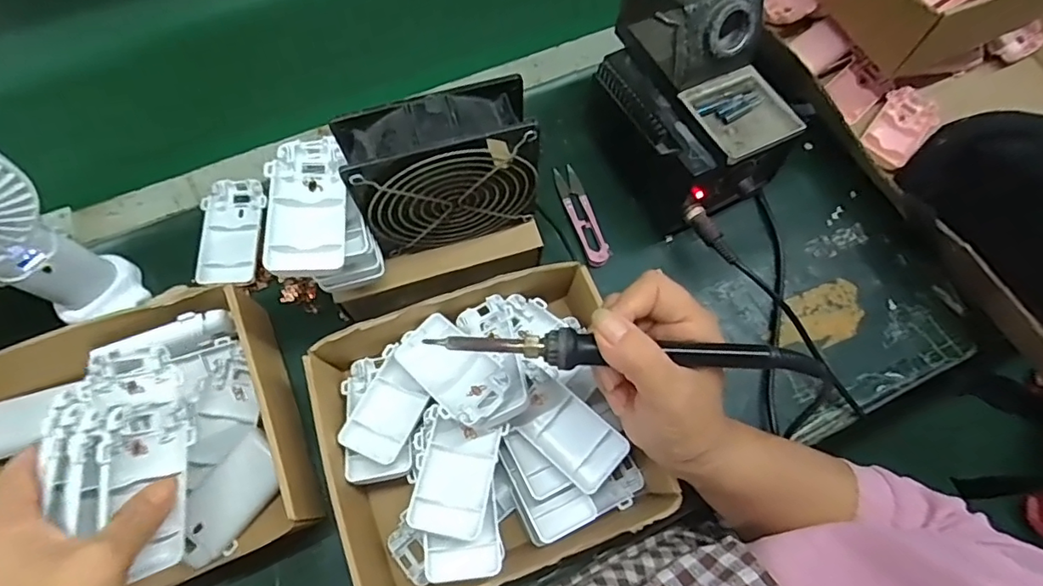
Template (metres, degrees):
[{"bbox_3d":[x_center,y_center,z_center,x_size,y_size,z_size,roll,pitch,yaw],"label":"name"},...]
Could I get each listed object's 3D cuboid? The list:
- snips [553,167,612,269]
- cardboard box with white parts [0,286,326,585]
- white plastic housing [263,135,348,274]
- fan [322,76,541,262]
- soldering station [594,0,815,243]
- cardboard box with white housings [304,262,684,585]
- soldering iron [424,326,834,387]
[{"bbox_3d":[0.055,-0.070,0.488,0.022,0.016,0.102,-16,71,-8],"label":"snips"},{"bbox_3d":[-0.266,0.108,0.372,0.216,0.071,0.184,-22,72,-10],"label":"cardboard box with white parts"},{"bbox_3d":[-0.136,-0.059,0.345,0.045,0.018,0.101,-7,70,-5],"label":"white plastic housing"},{"bbox_3d":[-0.051,-0.080,0.367,0.117,0.111,0.045,-16,71,-8],"label":"fan"},{"bbox_3d":[0.139,-0.161,0.446,0.113,0.158,0.180,-33,74,-13],"label":"soldering station"},{"bbox_3d":[-0.025,0.093,0.380,0.204,0.078,0.188,-18,71,-9],"label":"cardboard box with white housings"},{"bbox_3d":[0.056,0.032,0.291,0.210,0.015,0.019,2,69,4],"label":"soldering iron"}]

